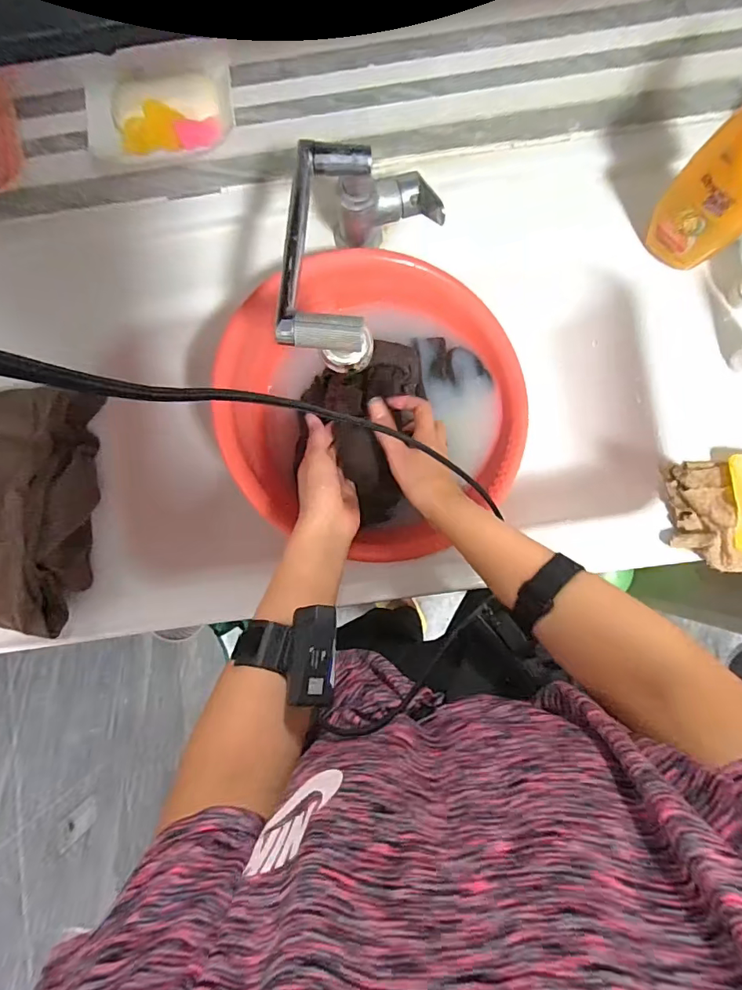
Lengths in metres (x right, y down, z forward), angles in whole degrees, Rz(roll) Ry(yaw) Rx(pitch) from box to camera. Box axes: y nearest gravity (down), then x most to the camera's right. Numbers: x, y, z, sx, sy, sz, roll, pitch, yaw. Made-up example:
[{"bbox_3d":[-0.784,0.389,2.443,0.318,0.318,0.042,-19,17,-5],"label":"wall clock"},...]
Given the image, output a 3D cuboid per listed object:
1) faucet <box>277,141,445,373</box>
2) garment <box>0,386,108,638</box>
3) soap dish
[{"bbox_3d":[-0.007,-0.222,0.470,0.116,0.182,0.221,4,85,2],"label":"faucet"},{"bbox_3d":[-0.428,0.017,0.530,0.203,0.068,0.280,5,85,2],"label":"garment"},{"bbox_3d":[-0.185,-0.330,0.416,0.127,0.029,0.070,-7,85,1],"label":"soap dish"}]

